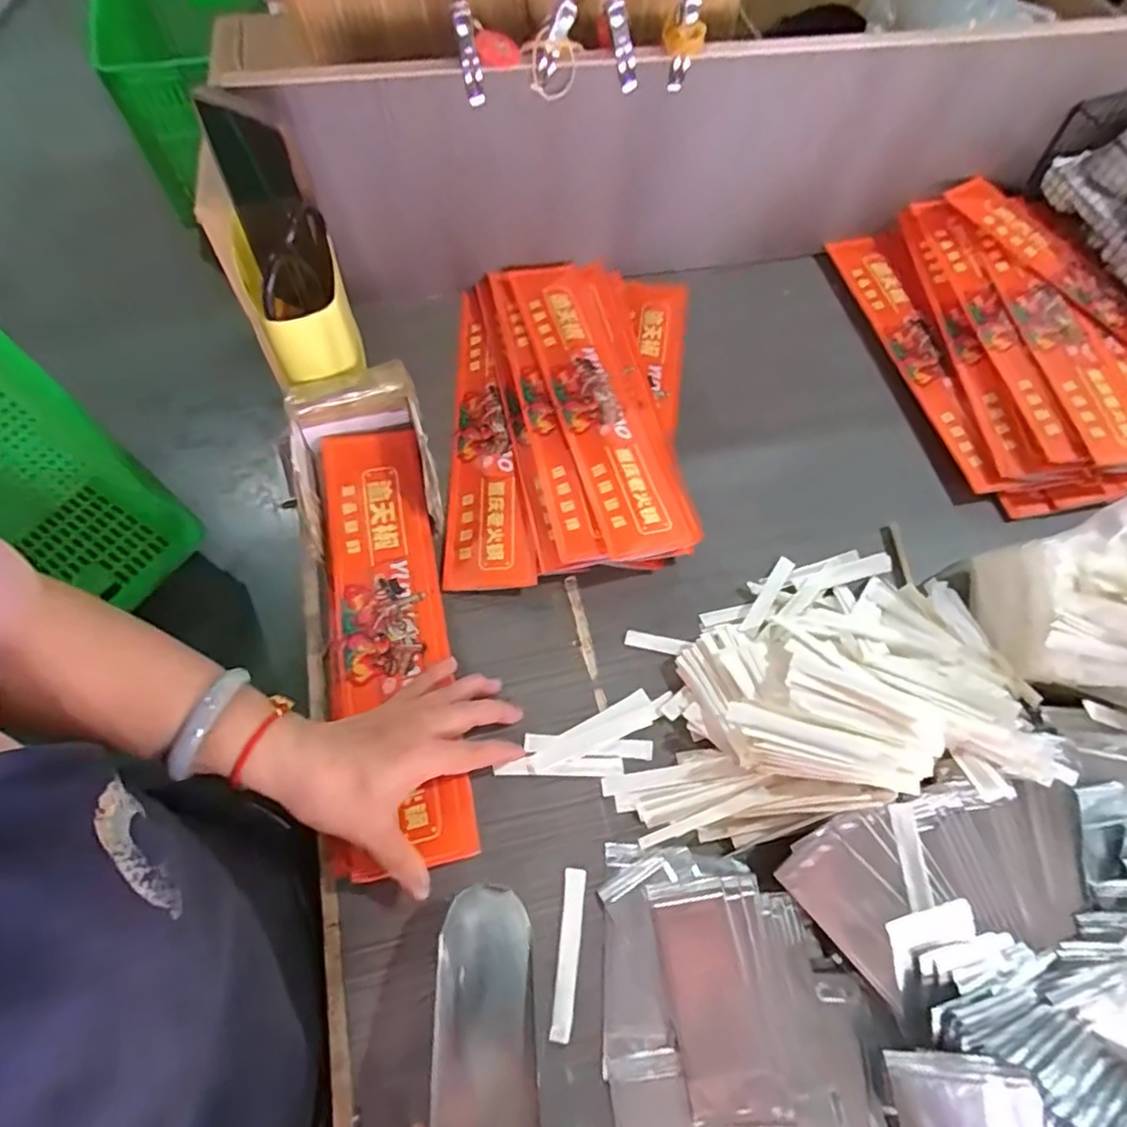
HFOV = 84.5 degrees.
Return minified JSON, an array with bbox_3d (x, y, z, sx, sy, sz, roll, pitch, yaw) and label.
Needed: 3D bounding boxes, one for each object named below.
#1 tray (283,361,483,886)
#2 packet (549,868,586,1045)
[{"bbox_3d":[-0.138,0.027,0.463,0.111,0.054,0.368,-12,70,-8],"label":"tray"},{"bbox_3d":[0.003,0.245,0.392,0.013,0.005,0.093,7,64,1],"label":"packet"}]

